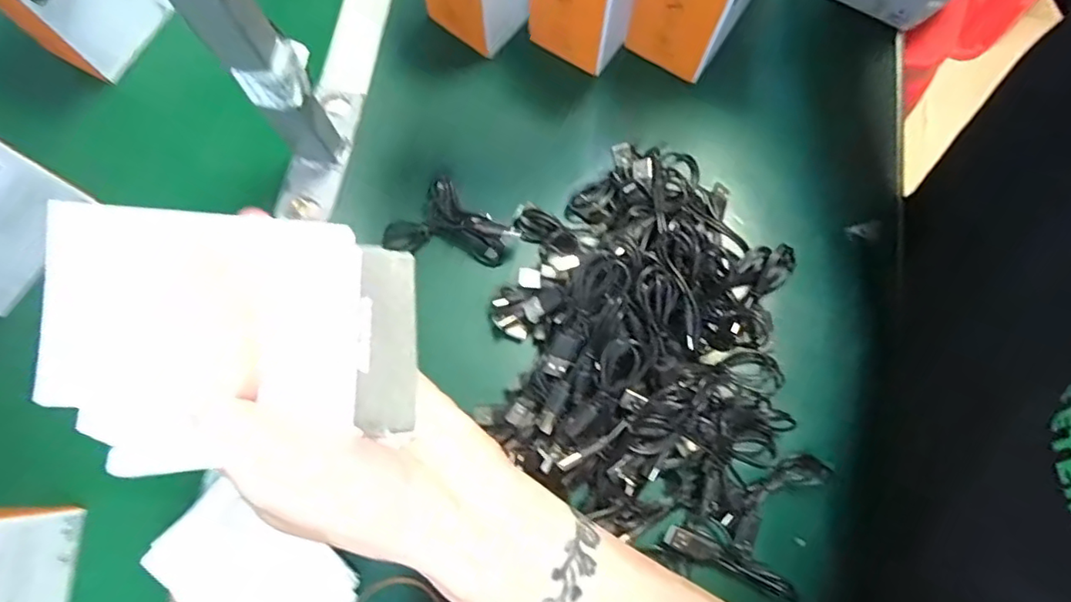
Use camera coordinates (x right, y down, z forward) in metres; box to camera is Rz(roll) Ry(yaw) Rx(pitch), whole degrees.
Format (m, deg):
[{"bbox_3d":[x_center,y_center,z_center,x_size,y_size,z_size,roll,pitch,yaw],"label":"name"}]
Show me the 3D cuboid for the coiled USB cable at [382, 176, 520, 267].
[{"bbox_3d":[-0.059,-0.056,0.404,0.090,0.028,0.047,8,77,1],"label":"coiled USB cable"}]

